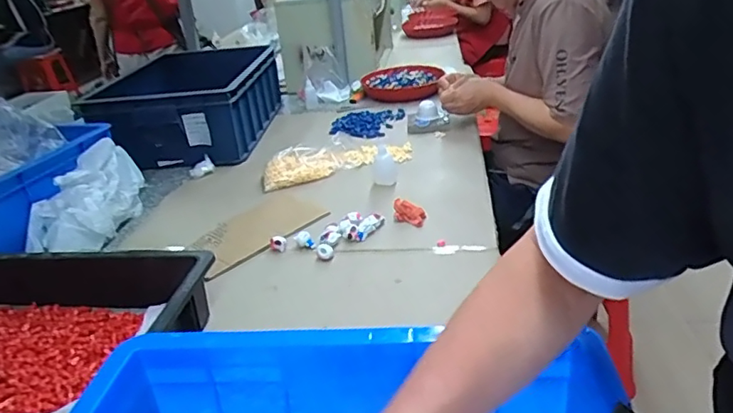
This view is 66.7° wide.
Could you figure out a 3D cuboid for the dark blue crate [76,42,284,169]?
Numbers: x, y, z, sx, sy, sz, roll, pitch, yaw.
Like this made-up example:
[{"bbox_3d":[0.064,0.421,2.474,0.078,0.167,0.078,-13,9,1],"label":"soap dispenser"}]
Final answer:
[{"bbox_3d":[-0.417,-0.251,1.369,0.301,0.190,0.429,-2,27,7],"label":"dark blue crate"}]

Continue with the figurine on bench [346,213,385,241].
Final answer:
[{"bbox_3d":[-0.002,0.034,0.911,0.028,0.020,0.080,15,33,36],"label":"figurine on bench"}]

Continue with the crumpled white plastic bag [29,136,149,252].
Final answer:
[{"bbox_3d":[-0.487,-0.020,0.964,0.107,0.126,0.202,-3,27,7],"label":"crumpled white plastic bag"}]

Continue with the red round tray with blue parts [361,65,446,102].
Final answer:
[{"bbox_3d":[0.106,-0.351,1.598,0.229,0.052,0.216,-7,26,-2],"label":"red round tray with blue parts"}]

